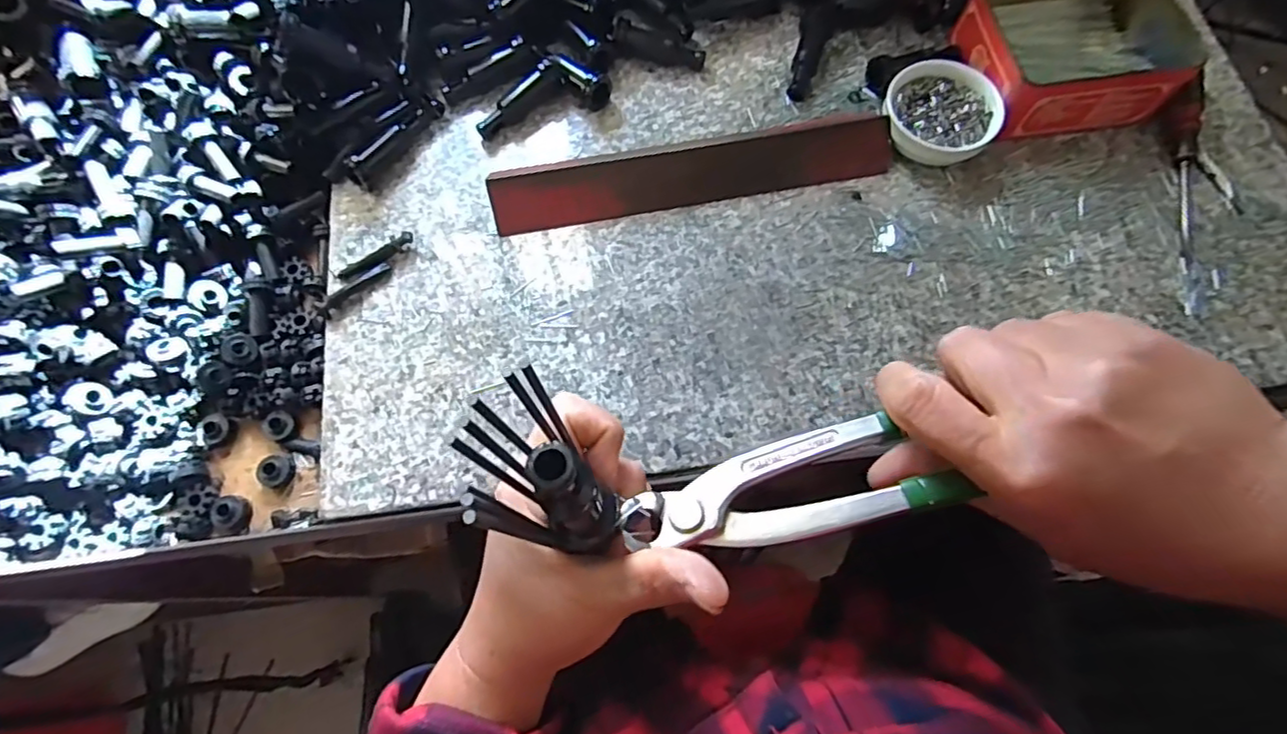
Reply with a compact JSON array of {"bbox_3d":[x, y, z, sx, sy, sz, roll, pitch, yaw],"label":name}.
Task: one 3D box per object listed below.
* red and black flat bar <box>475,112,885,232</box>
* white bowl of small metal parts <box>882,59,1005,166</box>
[{"bbox_3d":[0.033,-0.125,0.396,0.257,0.008,0.038,-10,109,-2],"label":"red and black flat bar"},{"bbox_3d":[0.193,-0.166,0.402,0.070,0.024,0.064,0,70,1],"label":"white bowl of small metal parts"}]

